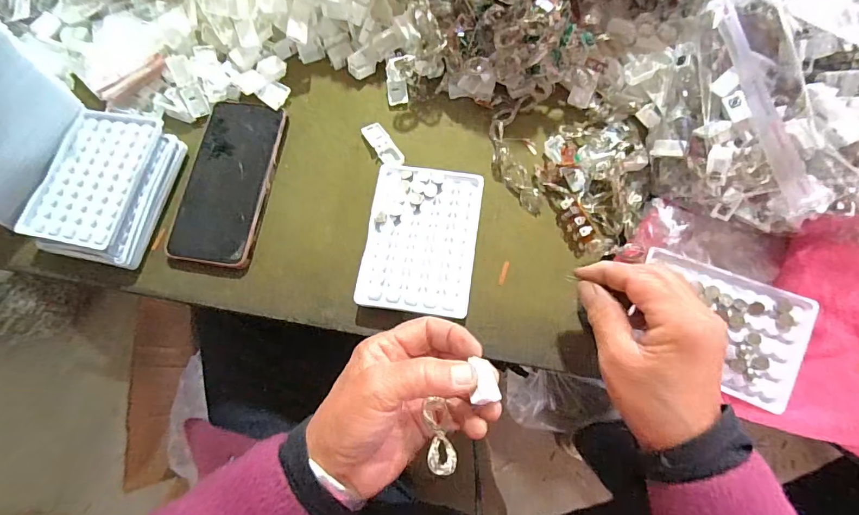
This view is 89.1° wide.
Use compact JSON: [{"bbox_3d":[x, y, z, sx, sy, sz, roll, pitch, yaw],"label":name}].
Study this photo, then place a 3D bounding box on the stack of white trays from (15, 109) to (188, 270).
[{"bbox_3d":[-0.297,-0.067,0.403,0.102,0.032,0.138,11,75,5],"label":"stack of white trays"}]

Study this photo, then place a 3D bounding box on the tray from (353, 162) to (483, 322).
[{"bbox_3d":[-0.007,-0.016,0.385,0.094,0.019,0.129,8,75,4],"label":"tray"}]

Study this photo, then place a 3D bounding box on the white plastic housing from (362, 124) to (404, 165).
[{"bbox_3d":[-0.045,-0.110,0.425,0.020,0.006,0.055,-33,76,-7],"label":"white plastic housing"}]

